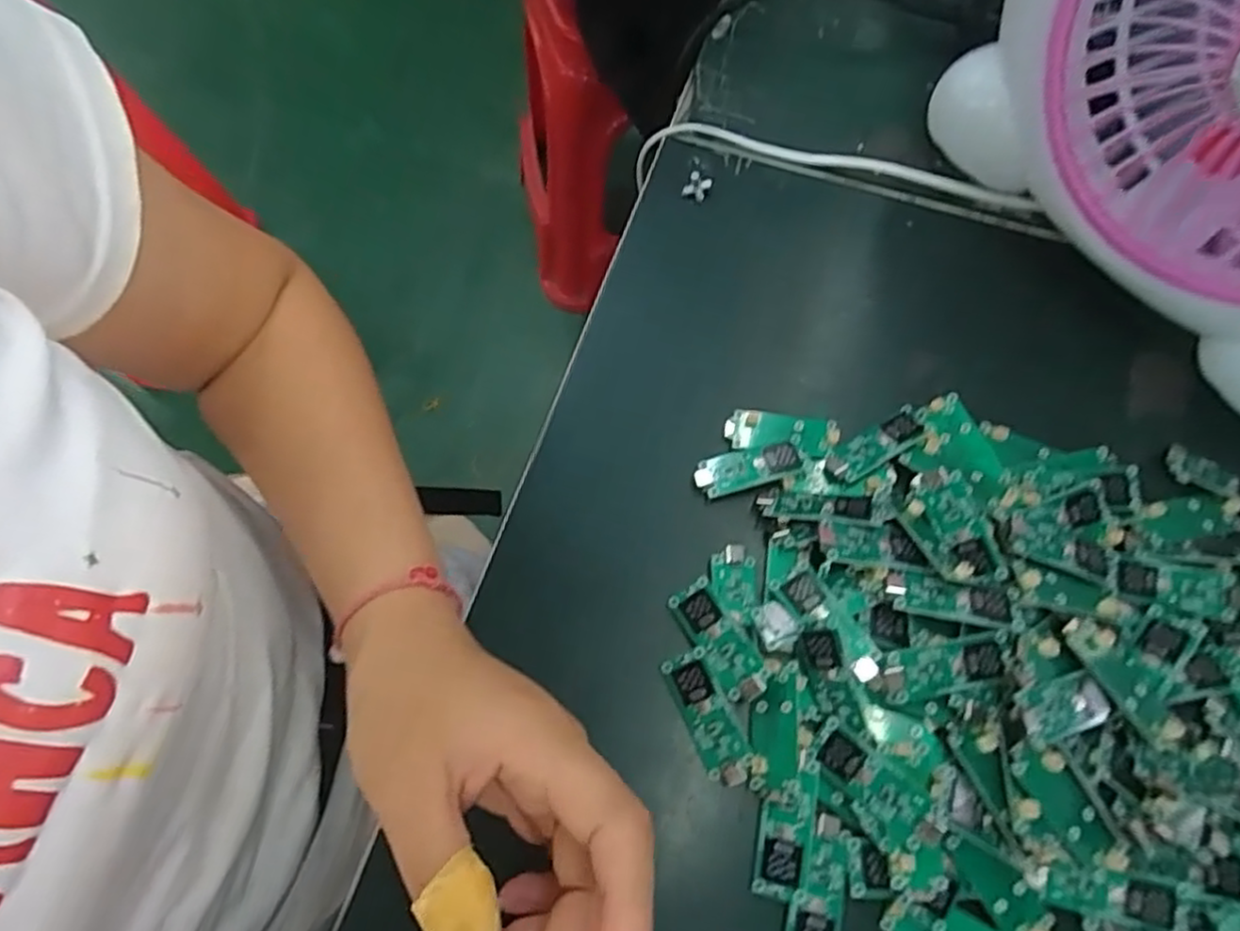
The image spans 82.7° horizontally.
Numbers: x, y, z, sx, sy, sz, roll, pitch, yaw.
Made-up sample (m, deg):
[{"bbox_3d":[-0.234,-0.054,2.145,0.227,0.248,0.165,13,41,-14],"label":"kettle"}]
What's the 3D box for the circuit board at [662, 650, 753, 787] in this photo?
[{"bbox_3d":[0.035,0.099,0.278,0.017,0.007,0.051,-21,71,-9],"label":"circuit board"}]

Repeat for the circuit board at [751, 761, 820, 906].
[{"bbox_3d":[0.062,0.134,0.260,0.019,0.004,0.046,11,69,4],"label":"circuit board"}]

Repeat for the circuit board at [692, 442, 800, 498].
[{"bbox_3d":[0.057,0.002,0.315,0.046,0.006,0.018,-11,69,-5],"label":"circuit board"}]

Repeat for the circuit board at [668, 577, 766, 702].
[{"bbox_3d":[0.040,0.070,0.284,0.019,0.007,0.049,-30,72,-12],"label":"circuit board"}]

